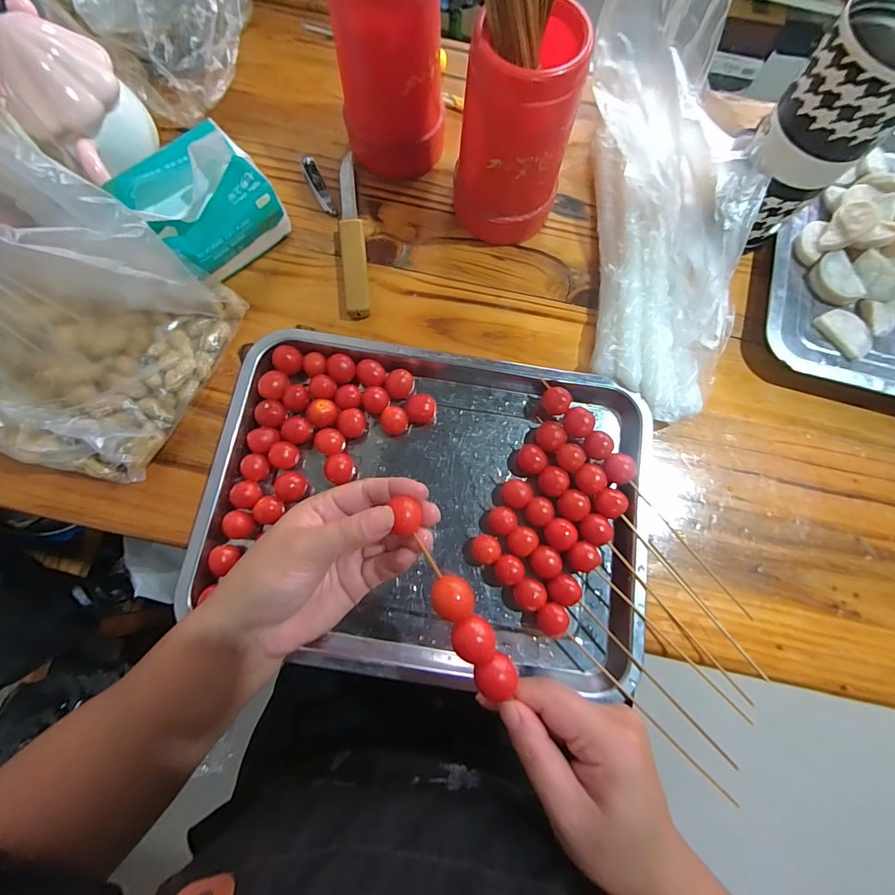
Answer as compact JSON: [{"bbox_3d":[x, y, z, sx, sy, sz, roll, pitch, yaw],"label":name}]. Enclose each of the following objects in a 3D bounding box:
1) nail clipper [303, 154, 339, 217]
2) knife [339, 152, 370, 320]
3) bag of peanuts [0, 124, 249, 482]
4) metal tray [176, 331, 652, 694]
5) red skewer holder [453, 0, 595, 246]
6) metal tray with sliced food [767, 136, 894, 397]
[{"bbox_3d":[-0.127,-0.258,0.418,0.013,0.005,0.063,-27,92,-7],"label":"nail clipper"},{"bbox_3d":[-0.090,-0.204,0.404,0.022,0.016,0.174,-7,78,-3],"label":"knife"},{"bbox_3d":[-0.277,-0.093,0.259,0.141,0.213,0.183,19,78,3],"label":"bag of peanuts"},{"bbox_3d":[-0.013,0.046,0.343,0.336,0.027,0.259,10,77,1],"label":"metal tray"},{"bbox_3d":[0.055,-0.252,0.349,0.086,0.148,0.076,11,77,1],"label":"red skewer holder"},{"bbox_3d":[0.427,-0.197,0.407,0.208,0.032,0.320,18,78,3],"label":"metal tray with sliced food"}]

